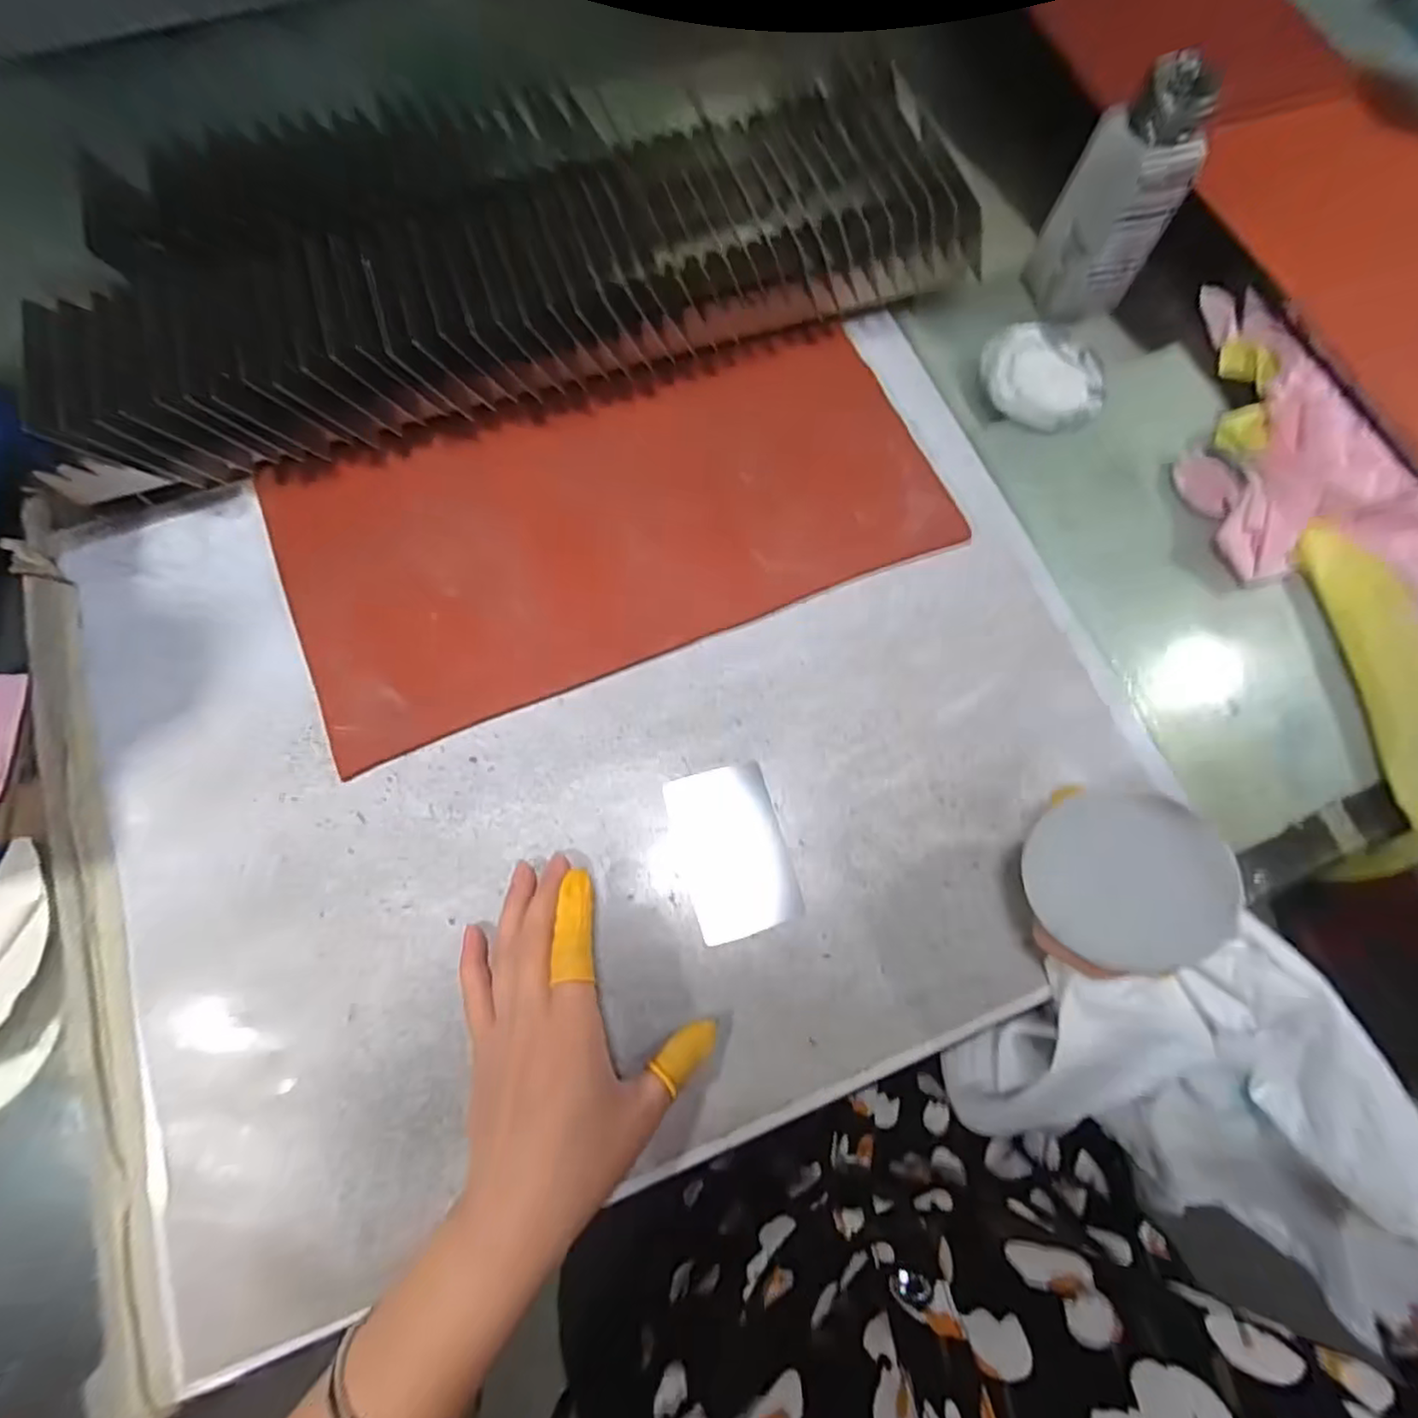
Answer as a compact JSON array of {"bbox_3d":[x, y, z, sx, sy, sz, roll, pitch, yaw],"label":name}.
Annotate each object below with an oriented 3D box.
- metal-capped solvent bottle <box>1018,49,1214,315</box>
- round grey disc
[{"bbox_3d":[0.252,-0.310,0.411,0.056,0.124,0.050,-11,72,-4],"label":"metal-capped solvent bottle"},{"bbox_3d":[0.175,0.072,0.280,0.074,0.008,0.070,2,94,35],"label":"round grey disc"}]

